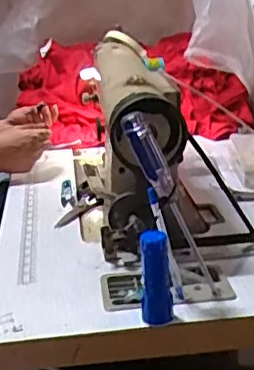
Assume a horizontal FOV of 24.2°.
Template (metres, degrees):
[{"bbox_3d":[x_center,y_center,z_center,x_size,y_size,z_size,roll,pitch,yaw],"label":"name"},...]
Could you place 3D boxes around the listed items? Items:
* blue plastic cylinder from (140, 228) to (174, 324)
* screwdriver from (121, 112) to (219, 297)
[{"bbox_3d":[0.029,0.094,0.618,0.030,0.090,0.030,-6,20,1],"label":"blue plastic cylinder"},{"bbox_3d":[0.048,0.018,0.633,0.024,0.204,0.031,-21,12,29],"label":"screwdriver"}]

